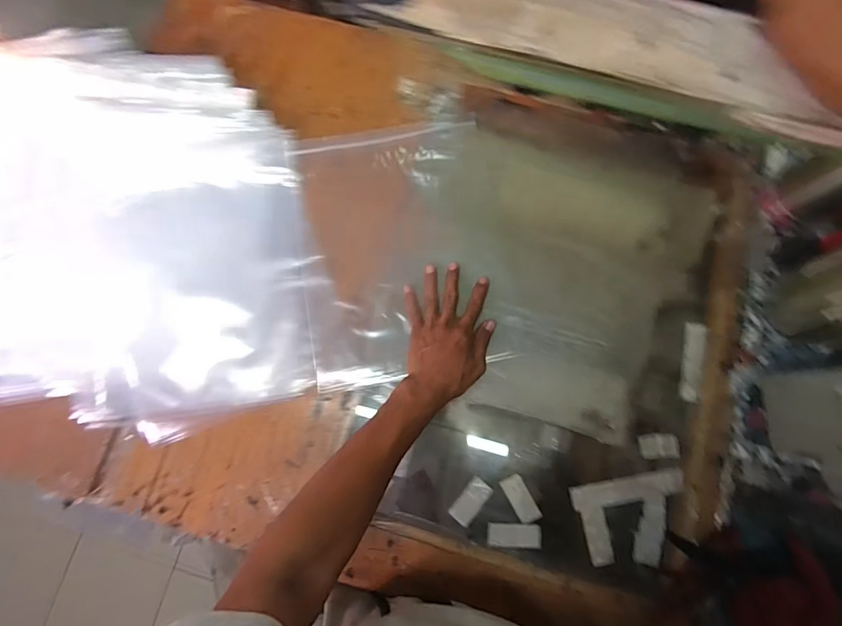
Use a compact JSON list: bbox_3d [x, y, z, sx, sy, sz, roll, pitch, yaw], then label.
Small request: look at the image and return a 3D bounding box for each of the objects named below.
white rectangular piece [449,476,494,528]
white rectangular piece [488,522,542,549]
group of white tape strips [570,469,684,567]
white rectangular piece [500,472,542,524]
[{"bbox_3d":[0.063,0.236,0.547,0.030,0.007,0.056,39,82,8],"label":"white rectangular piece"},{"bbox_3d":[0.116,0.275,0.538,0.065,0.004,0.027,3,79,2],"label":"white rectangular piece"},{"bbox_3d":[0.268,0.257,0.542,0.138,0.011,0.101,-12,79,-1],"label":"group of white tape strips"},{"bbox_3d":[0.126,0.234,0.546,0.027,0.004,0.058,-29,80,-4],"label":"white rectangular piece"}]

